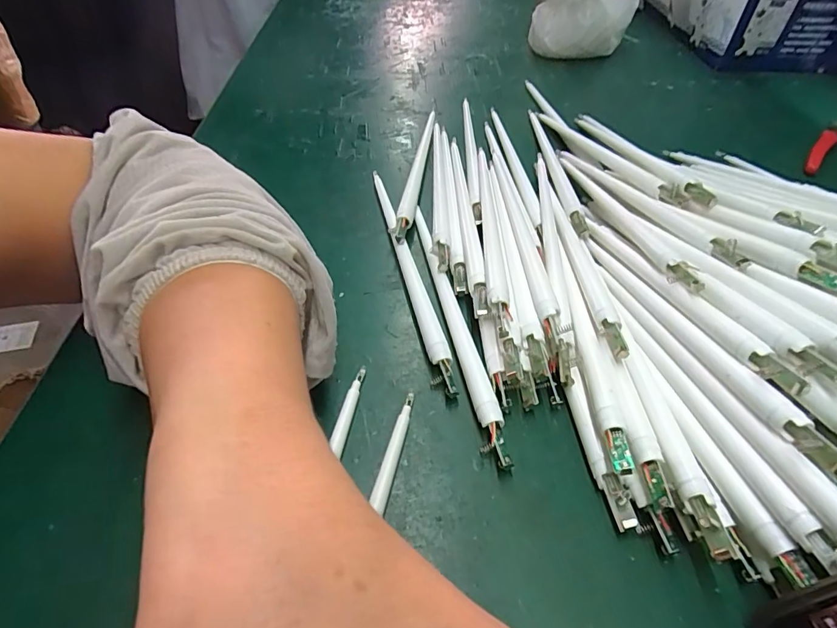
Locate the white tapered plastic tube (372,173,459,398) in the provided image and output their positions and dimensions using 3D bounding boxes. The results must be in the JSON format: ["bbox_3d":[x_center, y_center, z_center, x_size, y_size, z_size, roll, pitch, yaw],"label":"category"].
[{"bbox_3d":[-0.006,-0.032,0.293,0.014,0.010,0.193,-8,48,-10],"label":"white tapered plastic tube"}]

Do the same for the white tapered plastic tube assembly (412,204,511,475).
[{"bbox_3d":[0.020,0.001,0.260,0.012,0.014,0.173,-7,48,-9],"label":"white tapered plastic tube assembly"}]

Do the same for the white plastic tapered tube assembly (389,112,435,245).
[{"bbox_3d":[-0.001,-0.116,0.368,0.012,0.014,0.199,7,47,3],"label":"white plastic tapered tube assembly"}]

